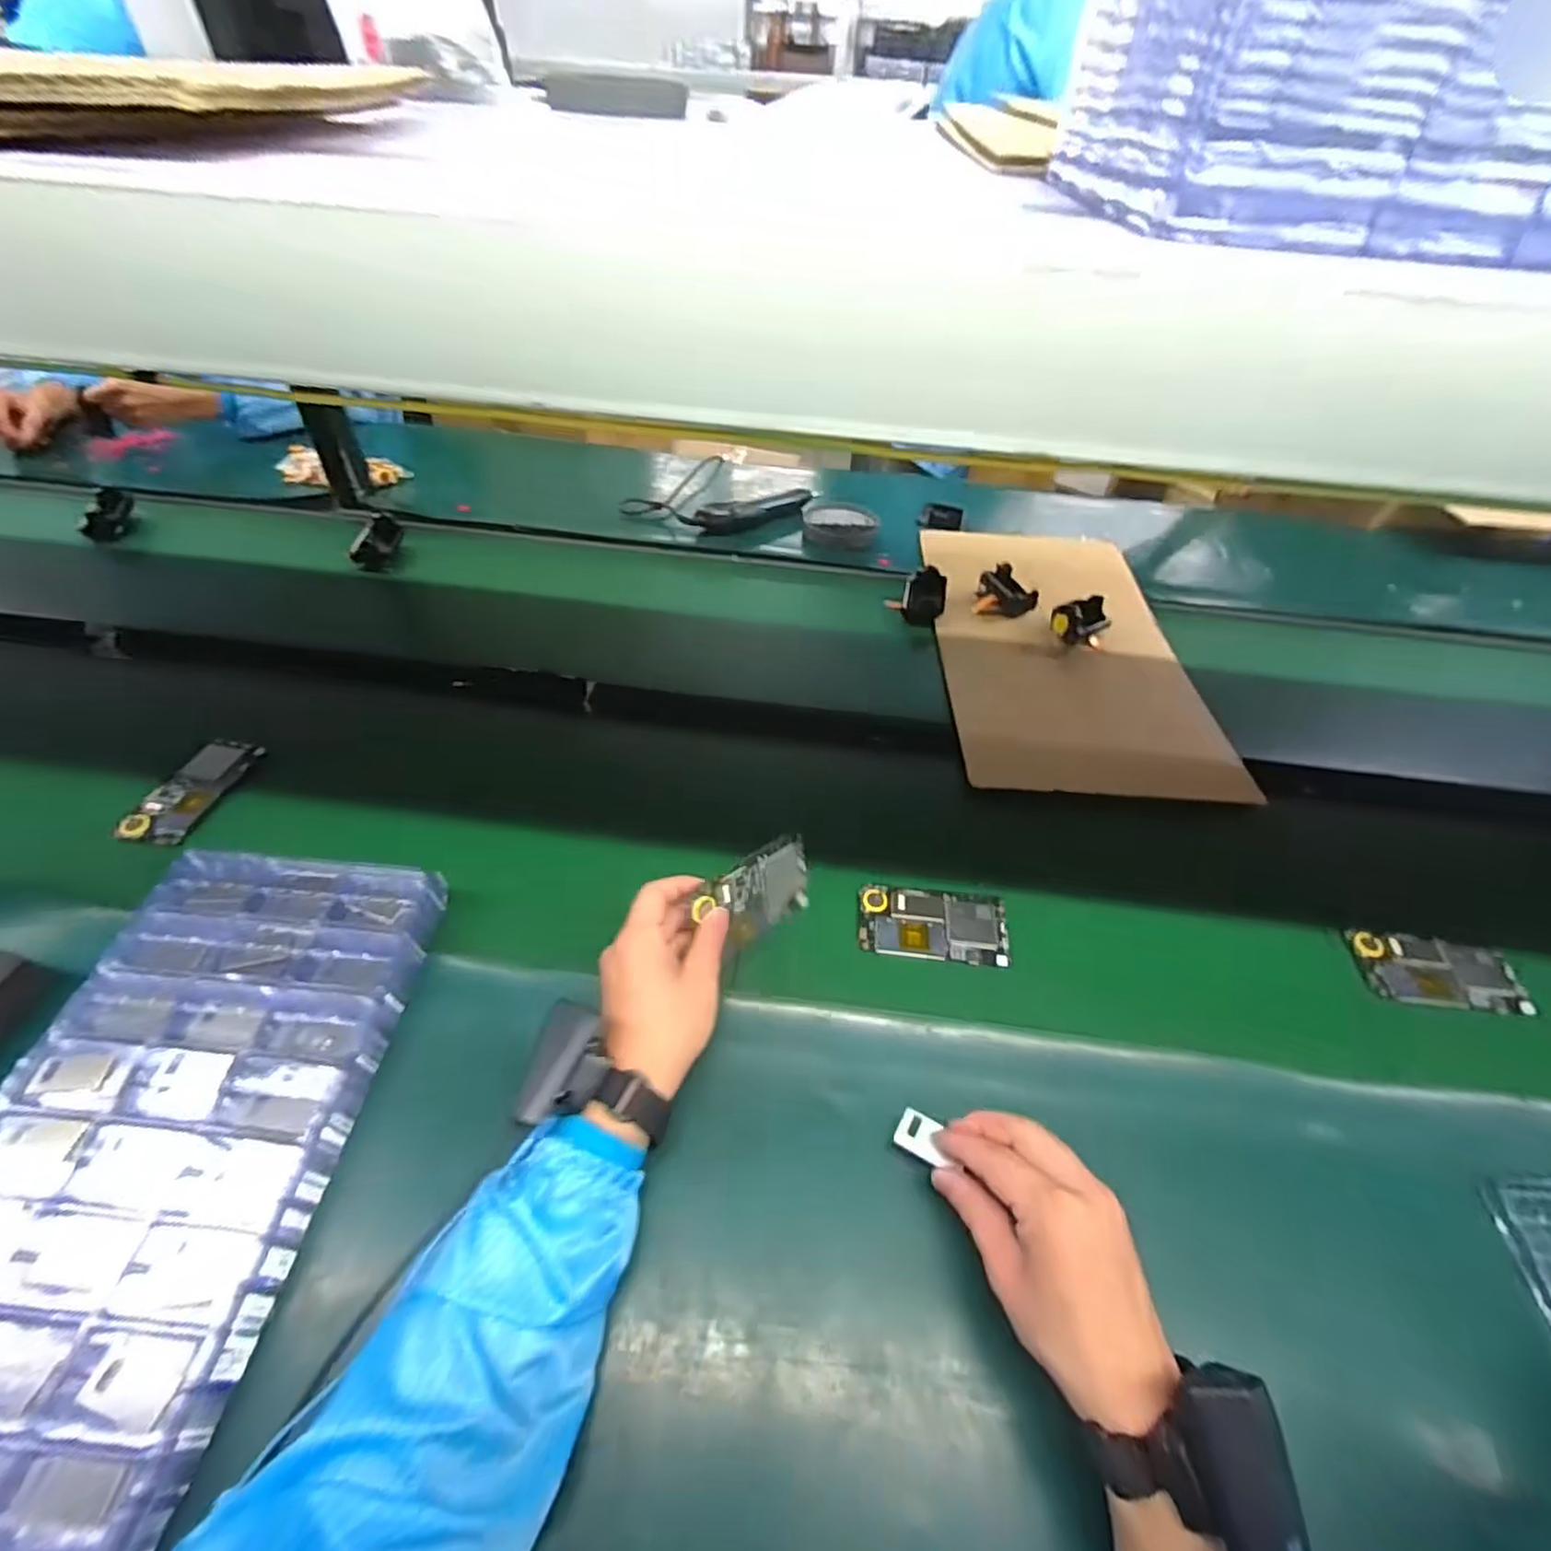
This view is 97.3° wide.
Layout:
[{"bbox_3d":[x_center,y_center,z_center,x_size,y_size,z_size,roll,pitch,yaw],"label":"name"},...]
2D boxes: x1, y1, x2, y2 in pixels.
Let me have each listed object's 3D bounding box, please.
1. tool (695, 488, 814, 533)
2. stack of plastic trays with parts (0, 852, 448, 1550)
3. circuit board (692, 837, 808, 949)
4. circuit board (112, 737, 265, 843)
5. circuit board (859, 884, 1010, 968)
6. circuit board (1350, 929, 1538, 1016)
[{"bbox_3d":[-0.028,-0.398,1.035,0.192,0.040,0.044,-20,49,-17],"label":"tool"},{"bbox_3d":[-0.388,0.227,0.430,0.219,0.042,0.398,2,46,4],"label":"stack of plastic trays with parts"},{"bbox_3d":[-0.015,0.093,0.530,0.111,0.063,0.008,-19,18,-42],"label":"circuit board"},{"bbox_3d":[-0.541,0.012,0.635,0.054,0.010,0.118,21,54,-2],"label":"circuit board"},{"bbox_3d":[0.133,0.126,0.576,0.122,0.005,0.065,7,48,4],"label":"circuit board"},{"bbox_3d":[0.553,0.160,0.561,0.122,0.011,0.064,5,46,6],"label":"circuit board"}]

